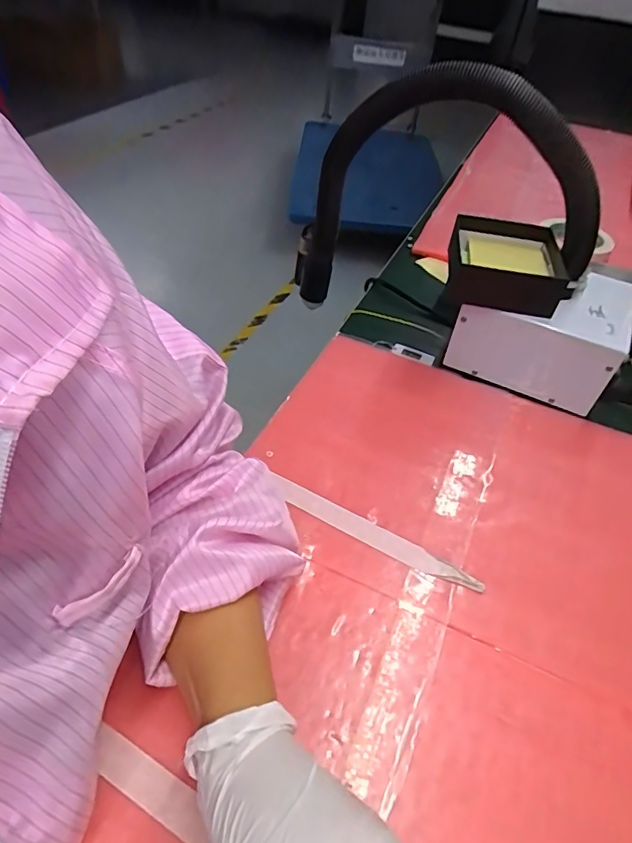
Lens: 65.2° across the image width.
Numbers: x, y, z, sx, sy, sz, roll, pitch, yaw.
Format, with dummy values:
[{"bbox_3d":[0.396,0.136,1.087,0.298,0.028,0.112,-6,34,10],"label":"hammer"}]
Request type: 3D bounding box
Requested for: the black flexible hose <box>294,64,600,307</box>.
[{"bbox_3d":[0.133,-0.229,0.529,0.197,0.260,0.278,-29,56,-29],"label":"black flexible hose"}]

